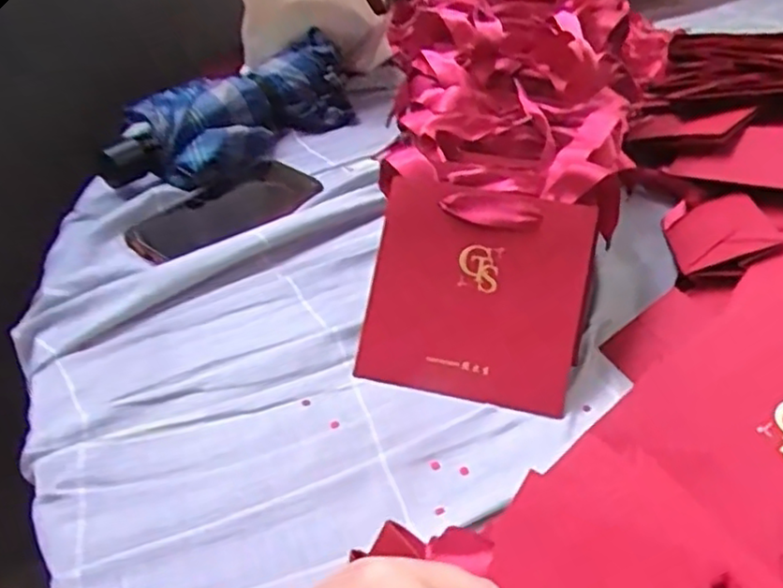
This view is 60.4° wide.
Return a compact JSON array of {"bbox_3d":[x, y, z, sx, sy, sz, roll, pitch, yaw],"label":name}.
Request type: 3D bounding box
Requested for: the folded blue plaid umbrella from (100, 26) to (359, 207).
[{"bbox_3d":[-0.153,-0.173,0.654,0.097,0.066,0.269,32,50,28],"label":"folded blue plaid umbrella"}]

